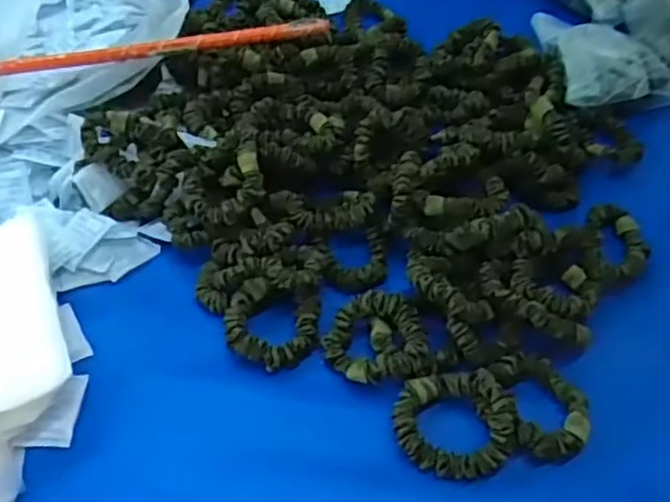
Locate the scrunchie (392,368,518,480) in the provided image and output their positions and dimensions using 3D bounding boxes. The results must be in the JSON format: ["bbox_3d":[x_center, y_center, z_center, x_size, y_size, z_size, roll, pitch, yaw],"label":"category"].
[{"bbox_3d":[0.069,0.097,0.408,0.066,0.025,0.060,-1,51,1],"label":"scrunchie"}]

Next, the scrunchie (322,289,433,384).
[{"bbox_3d":[0.026,0.055,0.444,0.061,0.021,0.058,-13,51,-9],"label":"scrunchie"}]

